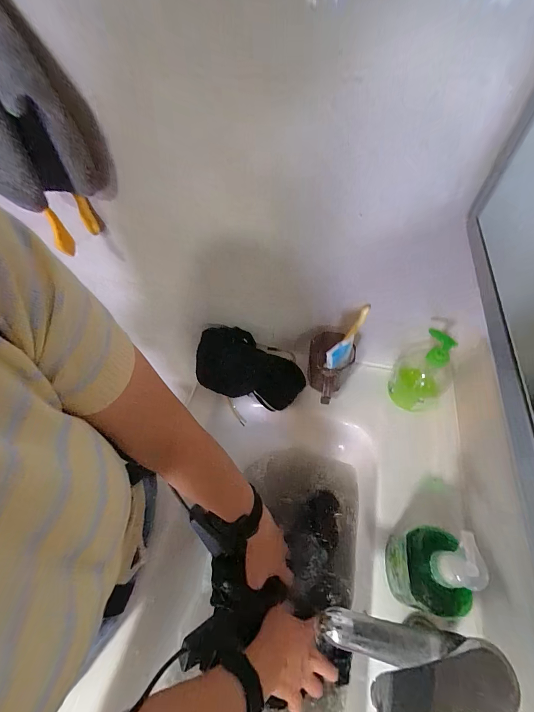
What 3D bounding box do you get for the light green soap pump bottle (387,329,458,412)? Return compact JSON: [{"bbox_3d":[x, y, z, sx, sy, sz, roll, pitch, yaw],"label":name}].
[{"bbox_3d":[0.260,0.022,0.496,0.079,0.149,0.076,19,58,16],"label":"light green soap pump bottle"}]

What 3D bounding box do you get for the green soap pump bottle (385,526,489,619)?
[{"bbox_3d":[0.182,0.237,0.334,0.058,0.138,0.082,3,55,5],"label":"green soap pump bottle"}]

